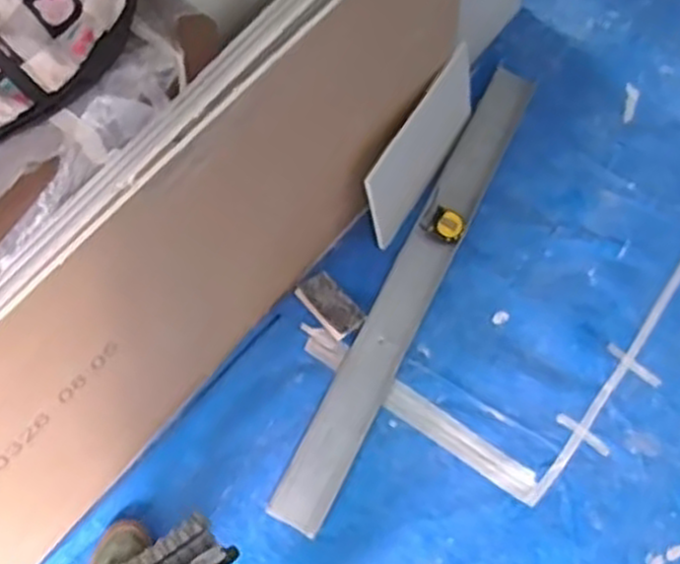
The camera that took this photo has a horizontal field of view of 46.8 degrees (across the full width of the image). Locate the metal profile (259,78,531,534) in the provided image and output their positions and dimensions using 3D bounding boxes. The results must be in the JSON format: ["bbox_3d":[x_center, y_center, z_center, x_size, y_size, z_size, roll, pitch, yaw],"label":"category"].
[{"bbox_3d":[0.157,-0.018,1.570,0.100,0.028,1.068,26,68,8],"label":"metal profile"}]

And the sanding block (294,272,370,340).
[{"bbox_3d":[-0.019,0.044,1.522,0.078,0.020,0.135,-40,74,-17],"label":"sanding block"}]

